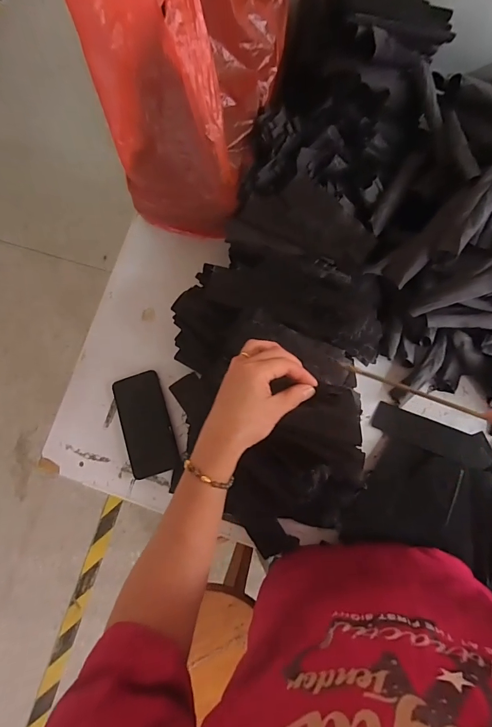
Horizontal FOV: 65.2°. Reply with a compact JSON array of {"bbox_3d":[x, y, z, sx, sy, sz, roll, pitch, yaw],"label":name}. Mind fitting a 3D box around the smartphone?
[{"bbox_3d":[-0.164,0.099,0.638,0.079,0.014,0.164,-16,81,1],"label":"smartphone"}]

